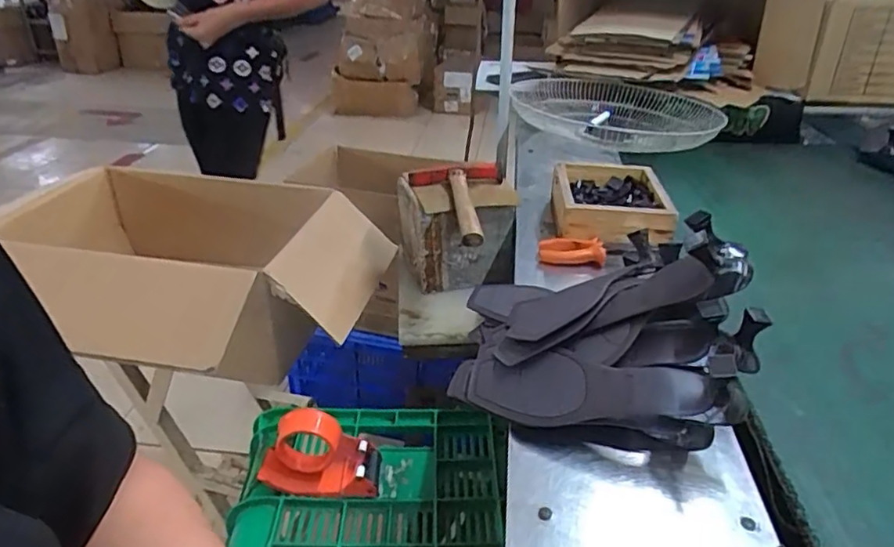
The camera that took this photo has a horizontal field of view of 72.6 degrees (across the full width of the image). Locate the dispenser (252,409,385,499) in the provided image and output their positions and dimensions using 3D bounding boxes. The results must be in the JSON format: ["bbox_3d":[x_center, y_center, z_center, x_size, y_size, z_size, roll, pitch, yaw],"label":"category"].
[{"bbox_3d":[-0.155,0.220,0.739,0.144,0.088,0.064,0,30,-3],"label":"dispenser"}]

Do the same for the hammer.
[{"bbox_3d":[0.019,-0.106,0.869,0.138,0.038,0.234,-2,30,-5],"label":"hammer"}]

